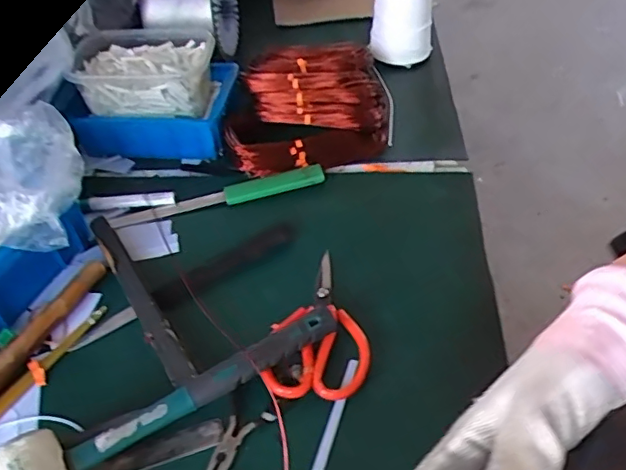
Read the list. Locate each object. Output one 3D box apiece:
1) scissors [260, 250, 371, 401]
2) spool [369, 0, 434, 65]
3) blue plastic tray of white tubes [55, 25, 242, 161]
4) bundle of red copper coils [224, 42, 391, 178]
[{"bbox_3d":[0.008,0.080,0.526,0.088,0.016,0.150,0,46,8],"label":"scissors"},{"bbox_3d":[0.127,-0.323,0.798,0.083,0.153,0.087,5,47,13],"label":"spool"},{"bbox_3d":[-0.195,-0.172,0.704,0.187,0.117,0.126,-3,47,3],"label":"blue plastic tray of white tubes"},{"bbox_3d":[0.003,-0.186,0.742,0.187,0.063,0.279,1,46,9],"label":"bundle of red copper coils"}]

